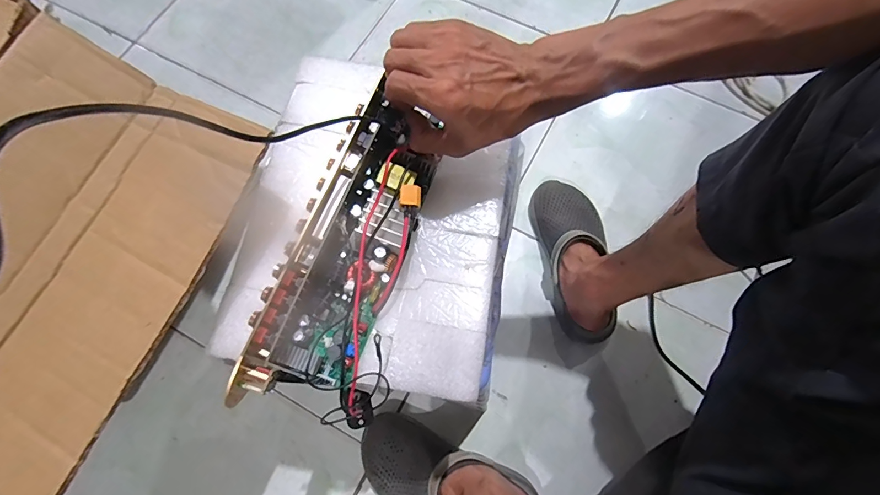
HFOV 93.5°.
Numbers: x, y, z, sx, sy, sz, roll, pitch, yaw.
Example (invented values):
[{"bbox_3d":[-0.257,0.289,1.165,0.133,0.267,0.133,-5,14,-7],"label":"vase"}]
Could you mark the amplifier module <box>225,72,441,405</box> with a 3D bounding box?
[{"bbox_3d":[-0.066,0.001,0.314,0.068,0.064,0.226,20,77,6],"label":"amplifier module"}]

